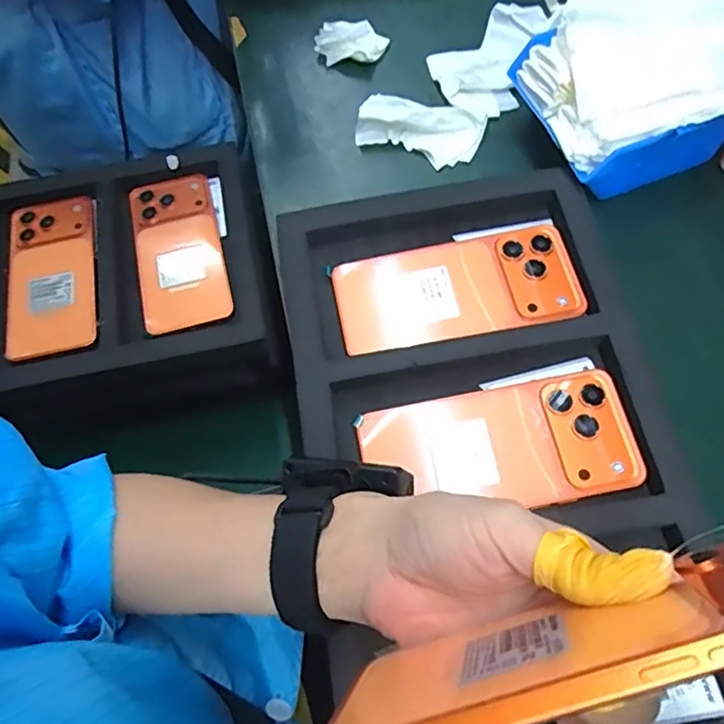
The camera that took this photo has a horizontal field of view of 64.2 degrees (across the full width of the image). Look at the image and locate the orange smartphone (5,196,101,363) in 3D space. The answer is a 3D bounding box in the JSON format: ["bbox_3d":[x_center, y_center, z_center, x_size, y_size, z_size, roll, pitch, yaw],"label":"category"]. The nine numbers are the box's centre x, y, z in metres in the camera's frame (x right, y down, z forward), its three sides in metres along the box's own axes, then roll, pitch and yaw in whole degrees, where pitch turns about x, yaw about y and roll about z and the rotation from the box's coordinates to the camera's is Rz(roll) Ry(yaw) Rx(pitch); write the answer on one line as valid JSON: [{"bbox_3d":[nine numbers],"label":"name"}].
[{"bbox_3d":[-0.276,-0.080,0.517,0.075,0.007,0.163,-11,67,-3],"label":"orange smartphone"}]

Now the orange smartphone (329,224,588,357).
[{"bbox_3d":[0.064,-0.050,0.399,0.163,0.011,0.080,-9,67,-2],"label":"orange smartphone"}]

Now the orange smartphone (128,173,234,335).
[{"bbox_3d":[-0.169,-0.101,0.533,0.074,0.016,0.163,-14,67,-4],"label":"orange smartphone"}]

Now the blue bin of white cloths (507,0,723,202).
[{"bbox_3d":[0.195,-0.200,0.426,0.131,0.080,0.131,-18,67,-6],"label":"blue bin of white cloths"}]

